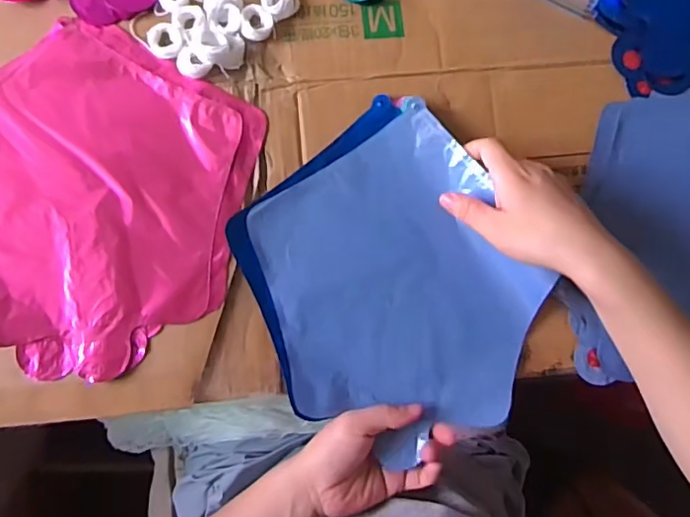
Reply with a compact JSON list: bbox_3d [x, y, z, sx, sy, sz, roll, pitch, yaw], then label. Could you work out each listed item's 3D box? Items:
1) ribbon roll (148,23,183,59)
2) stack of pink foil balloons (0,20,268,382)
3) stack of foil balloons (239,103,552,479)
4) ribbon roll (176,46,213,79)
[{"bbox_3d":[-0.139,-0.169,0.430,0.028,0.009,0.027,0,83,-3],"label":"ribbon roll"},{"bbox_3d":[-0.200,-0.049,0.419,0.245,0.011,0.241,30,83,1],"label":"stack of pink foil balloons"},{"bbox_3d":[0.041,0.028,0.428,0.199,0.030,0.228,-34,86,-6],"label":"stack of foil balloons"},{"bbox_3d":[-0.118,-0.151,0.430,0.022,0.013,0.025,-41,87,-7],"label":"ribbon roll"}]

